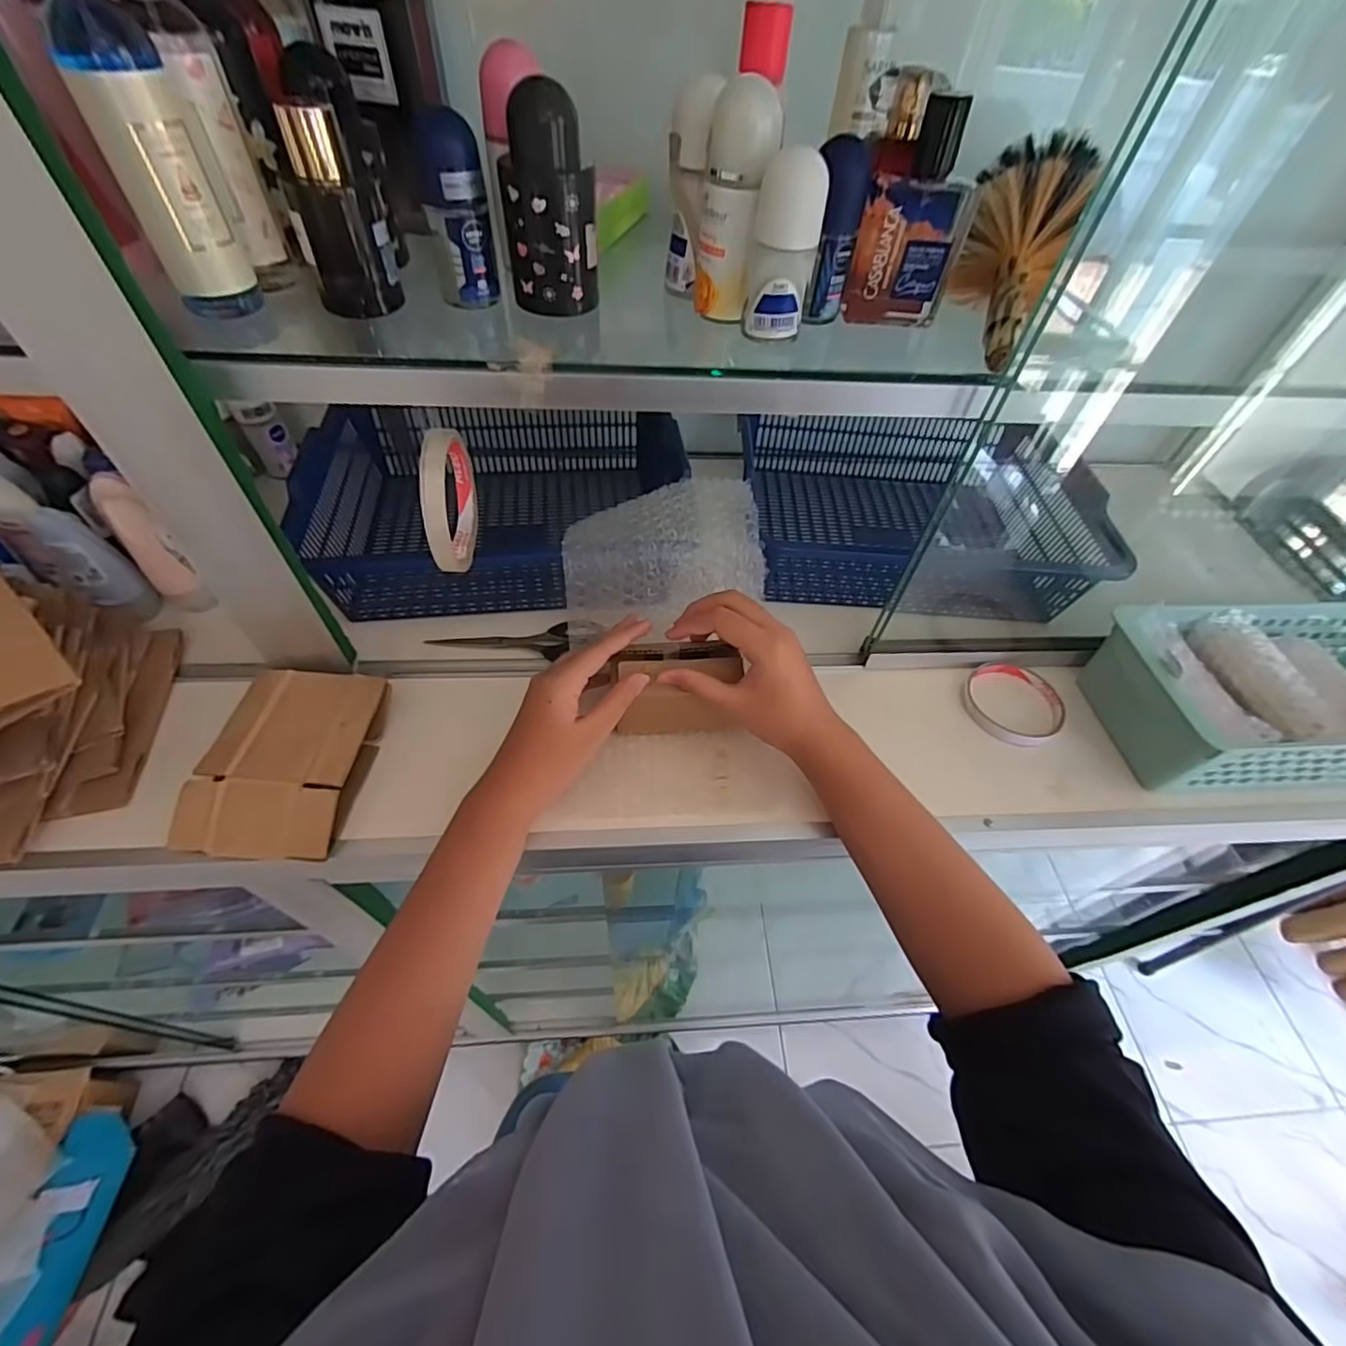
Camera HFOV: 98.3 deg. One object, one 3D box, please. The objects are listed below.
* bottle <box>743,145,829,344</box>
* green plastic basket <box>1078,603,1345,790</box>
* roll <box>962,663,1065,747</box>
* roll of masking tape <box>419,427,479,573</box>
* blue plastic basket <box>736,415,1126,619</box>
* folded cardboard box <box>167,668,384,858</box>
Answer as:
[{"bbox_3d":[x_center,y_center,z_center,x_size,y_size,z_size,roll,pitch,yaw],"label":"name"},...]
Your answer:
[{"bbox_3d":[0.064,-0.240,0.330,0.037,0.083,0.035,10,53,3],"label":"bottle"},{"bbox_3d":[0.510,0.015,0.480,0.306,0.076,0.137,0,54,-5],"label":"green plastic basket"},{"bbox_3d":[0.299,0.025,0.513,0.079,0.017,0.081,2,53,-3],"label":"roll"},{"bbox_3d":[-0.145,-0.117,0.381,0.014,0.085,0.100,-2,54,-6],"label":"roll of masking tape"},{"bbox_3d":[0.251,-0.176,0.610,0.302,0.094,0.238,3,53,-3],"label":"blue plastic basket"},{"bbox_3d":[-0.277,0.063,0.421,0.102,0.029,0.137,3,53,-3],"label":"folded cardboard box"}]

